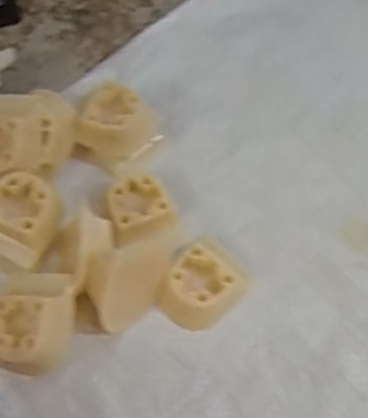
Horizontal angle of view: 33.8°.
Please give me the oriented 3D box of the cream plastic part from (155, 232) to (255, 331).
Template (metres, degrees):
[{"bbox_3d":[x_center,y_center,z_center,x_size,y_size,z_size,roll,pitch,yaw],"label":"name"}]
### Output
[{"bbox_3d":[0.009,0.039,0.304,0.046,0.016,0.035,-40,69,-20],"label":"cream plastic part"}]

